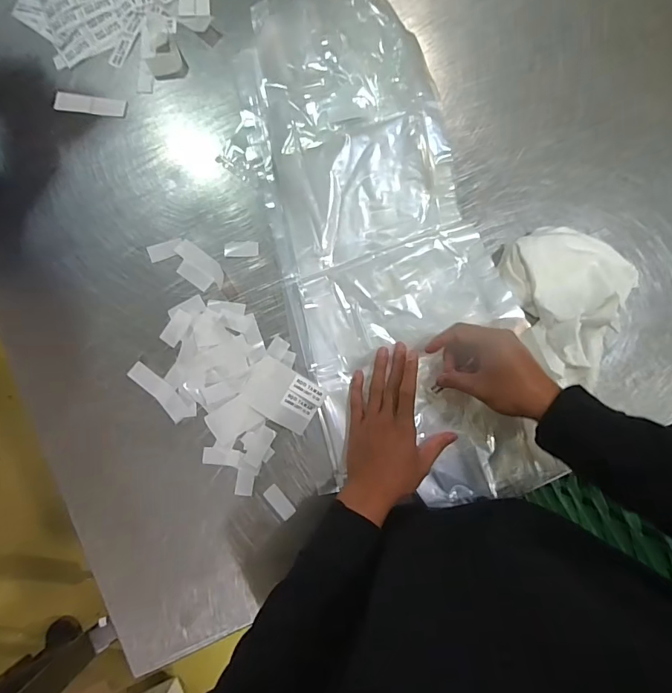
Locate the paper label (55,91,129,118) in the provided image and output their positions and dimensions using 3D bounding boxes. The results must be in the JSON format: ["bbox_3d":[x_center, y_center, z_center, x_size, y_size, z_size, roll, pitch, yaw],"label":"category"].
[{"bbox_3d":[-0.317,-0.314,0.545,0.089,0.004,0.027,5,81,-2],"label":"paper label"}]

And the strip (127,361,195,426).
[{"bbox_3d":[-0.211,0.055,0.509,0.028,0.004,0.088,-45,91,-6],"label":"strip"}]

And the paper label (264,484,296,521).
[{"bbox_3d":[-0.067,0.186,0.499,0.019,0.004,0.041,-39,87,-3],"label":"paper label"}]

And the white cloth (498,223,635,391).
[{"bbox_3d":[0.288,-0.051,0.499,0.154,0.042,0.191,-13,86,-1],"label":"white cloth"}]

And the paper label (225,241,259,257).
[{"bbox_3d":[-0.119,-0.122,0.527,0.043,0.004,0.020,-4,86,-1],"label":"paper label"}]

